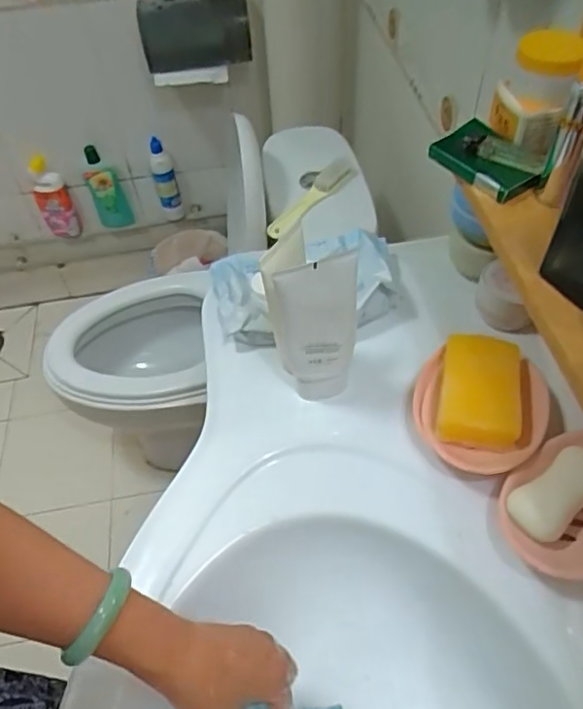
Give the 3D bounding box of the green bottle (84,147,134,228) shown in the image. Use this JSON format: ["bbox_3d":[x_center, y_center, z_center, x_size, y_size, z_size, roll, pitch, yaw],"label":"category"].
[{"bbox_3d":[-0.498,-0.443,1.587,0.093,0.233,0.039,-18,54,-10],"label":"green bottle"}]

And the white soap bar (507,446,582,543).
[{"bbox_3d":[0.224,0.114,0.488,0.083,0.025,0.044,-31,57,-19],"label":"white soap bar"}]

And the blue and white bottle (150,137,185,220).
[{"bbox_3d":[-0.339,-0.463,1.589,0.061,0.248,0.063,-14,53,-7],"label":"blue and white bottle"}]

